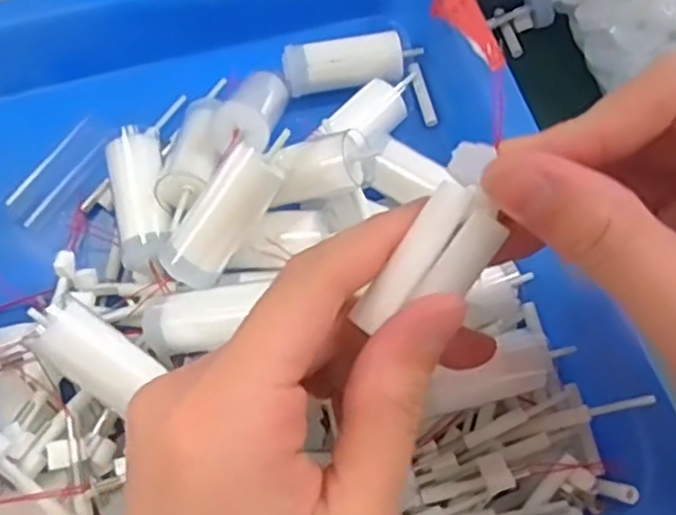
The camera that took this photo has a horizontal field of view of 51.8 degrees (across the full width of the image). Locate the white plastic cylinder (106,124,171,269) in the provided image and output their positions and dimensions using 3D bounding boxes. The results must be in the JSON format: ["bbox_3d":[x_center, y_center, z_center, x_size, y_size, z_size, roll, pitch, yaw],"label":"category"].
[{"bbox_3d":[-0.072,-0.020,0.259,0.018,0.021,0.055,-11,61,-3],"label":"white plastic cylinder"}]

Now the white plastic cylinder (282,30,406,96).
[{"bbox_3d":[0.003,-0.079,0.288,0.048,0.016,0.019,-9,61,-2],"label":"white plastic cylinder"}]

